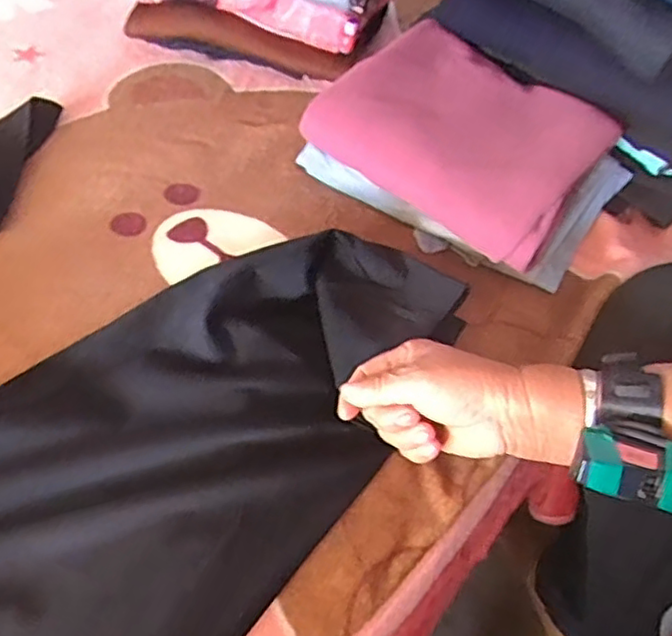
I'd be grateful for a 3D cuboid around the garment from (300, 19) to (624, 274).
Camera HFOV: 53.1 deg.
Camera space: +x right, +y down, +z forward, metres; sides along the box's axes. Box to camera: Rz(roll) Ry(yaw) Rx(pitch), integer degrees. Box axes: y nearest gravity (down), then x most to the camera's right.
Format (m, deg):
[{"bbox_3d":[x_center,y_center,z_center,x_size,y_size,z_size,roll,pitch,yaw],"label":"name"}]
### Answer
[{"bbox_3d":[0.111,-0.161,0.591,0.228,0.062,0.163,35,58,21],"label":"garment"}]

